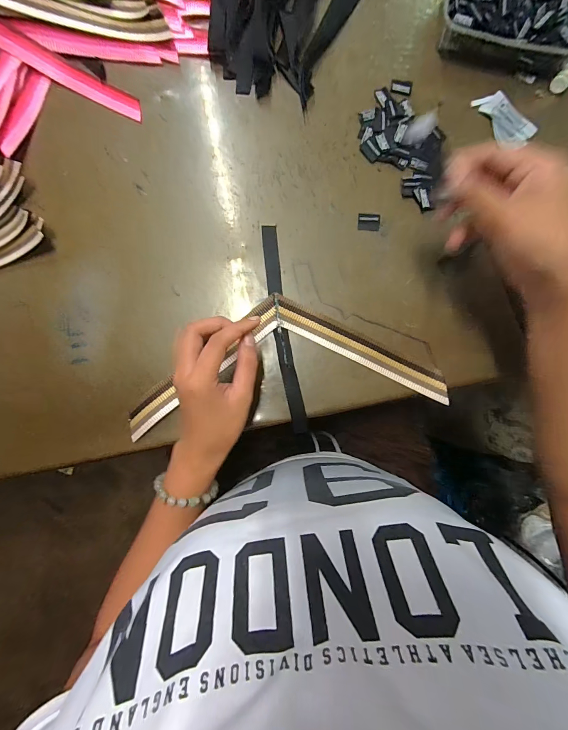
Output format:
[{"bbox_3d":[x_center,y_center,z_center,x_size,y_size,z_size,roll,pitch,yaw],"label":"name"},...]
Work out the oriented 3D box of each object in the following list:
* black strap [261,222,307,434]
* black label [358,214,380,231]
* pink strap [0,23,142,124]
[{"bbox_3d":[-0.001,-0.041,0.345,0.018,0.005,0.228,-8,86,-3],"label":"black strap"},{"bbox_3d":[0.096,-0.161,0.358,0.024,0.004,0.019,4,97,4],"label":"black label"},{"bbox_3d":[-0.237,-0.321,0.346,0.168,0.025,0.025,25,85,0],"label":"pink strap"}]

